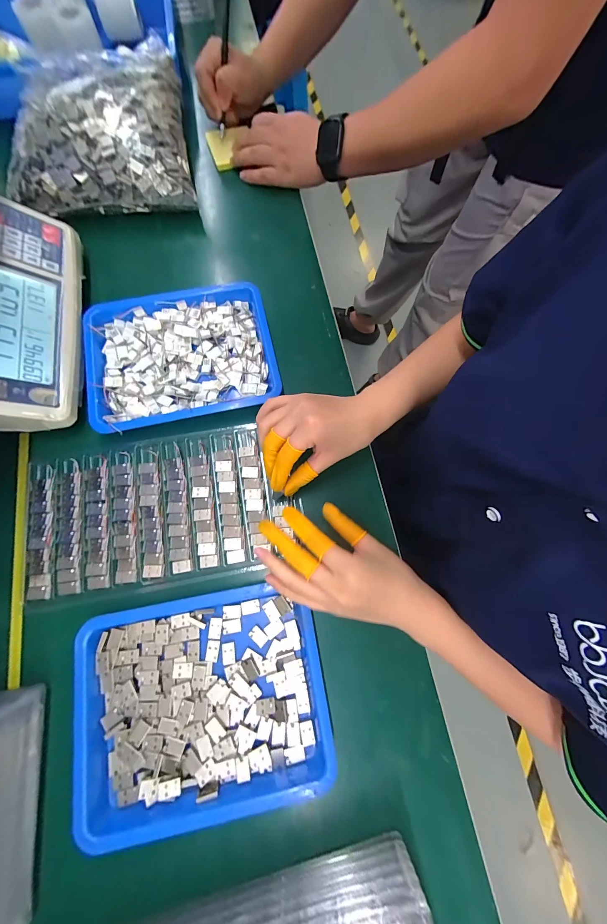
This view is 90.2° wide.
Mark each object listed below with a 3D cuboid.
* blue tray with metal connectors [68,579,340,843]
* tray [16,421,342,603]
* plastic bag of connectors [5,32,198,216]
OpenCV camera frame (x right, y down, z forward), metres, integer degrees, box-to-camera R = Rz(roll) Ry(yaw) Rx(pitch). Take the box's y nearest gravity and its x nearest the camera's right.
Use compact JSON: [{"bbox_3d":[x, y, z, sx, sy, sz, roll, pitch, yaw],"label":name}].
[{"bbox_3d":[-0.094,0.214,0.279,0.220,0.033,0.171,-9,78,-3],"label":"blue tray with metal connectors"},{"bbox_3d":[-0.164,0.052,0.329,0.260,0.012,0.155,-11,78,-4],"label":"tray"},{"bbox_3d":[-0.278,-0.458,0.424,0.229,0.090,0.224,-7,77,-3],"label":"plastic bag of connectors"}]

